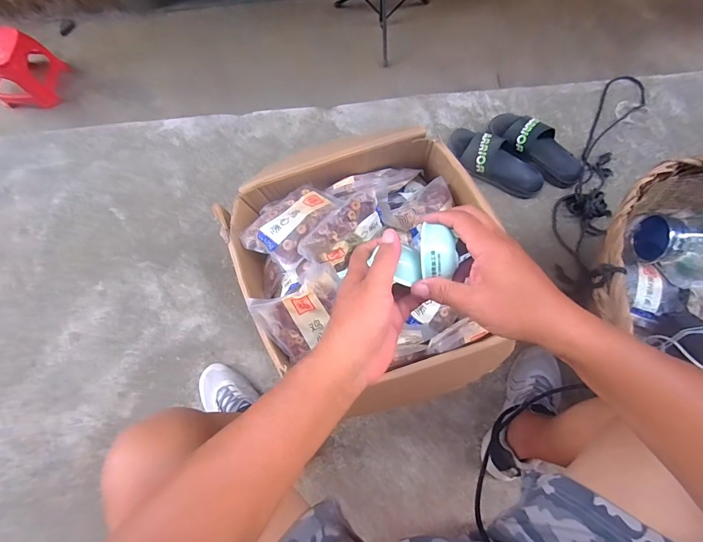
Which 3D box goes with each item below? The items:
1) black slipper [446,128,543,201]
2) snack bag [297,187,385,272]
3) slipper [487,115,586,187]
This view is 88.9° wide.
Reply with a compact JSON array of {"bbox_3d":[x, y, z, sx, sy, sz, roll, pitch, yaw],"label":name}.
[{"bbox_3d":[0.372,-0.285,0.933,0.271,0.063,0.103,38,78,12],"label":"black slipper"},{"bbox_3d":[-0.012,-0.060,0.575,0.146,0.089,0.032,-41,38,-12],"label":"snack bag"},{"bbox_3d":[0.482,-0.325,0.939,0.268,0.063,0.105,37,79,12],"label":"slipper"}]

